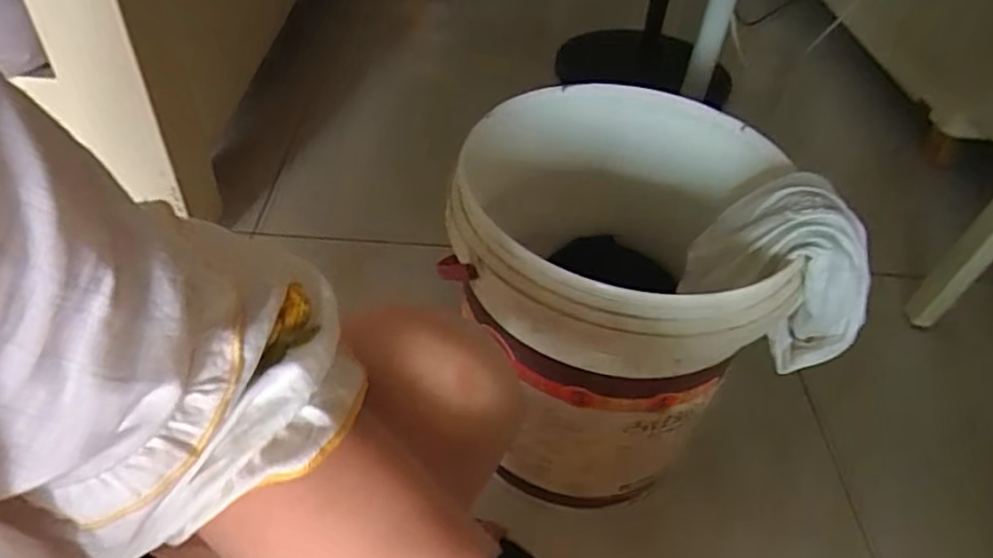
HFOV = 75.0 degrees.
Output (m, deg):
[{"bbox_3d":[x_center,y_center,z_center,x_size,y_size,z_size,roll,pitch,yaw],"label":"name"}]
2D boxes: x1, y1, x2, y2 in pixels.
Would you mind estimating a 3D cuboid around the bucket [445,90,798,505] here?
[{"bbox_3d":[0.099,0.014,0.653,0.264,0.298,0.293,9,45,3],"label":"bucket"}]

